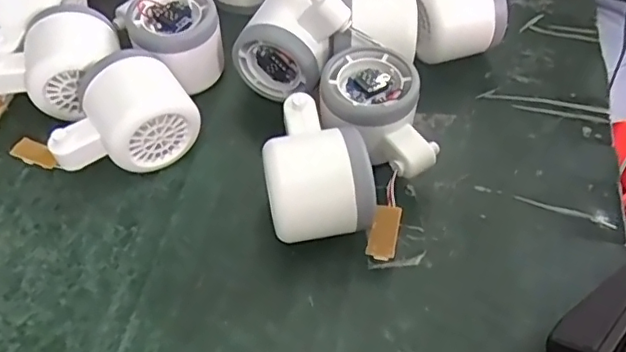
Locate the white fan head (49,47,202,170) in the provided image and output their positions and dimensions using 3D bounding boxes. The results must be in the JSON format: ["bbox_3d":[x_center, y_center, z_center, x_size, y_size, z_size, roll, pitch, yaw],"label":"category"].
[{"bbox_3d":[-0.119,-0.036,0.346,0.083,0.065,0.061,-31,61,-22],"label":"white fan head"}]

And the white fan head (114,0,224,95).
[{"bbox_3d":[-0.094,-0.093,0.388,0.059,0.045,0.062,1,54,-1],"label":"white fan head"}]

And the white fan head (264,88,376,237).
[{"bbox_3d":[-0.001,-0.001,0.326,0.056,0.056,0.081,-11,56,-9],"label":"white fan head"}]

